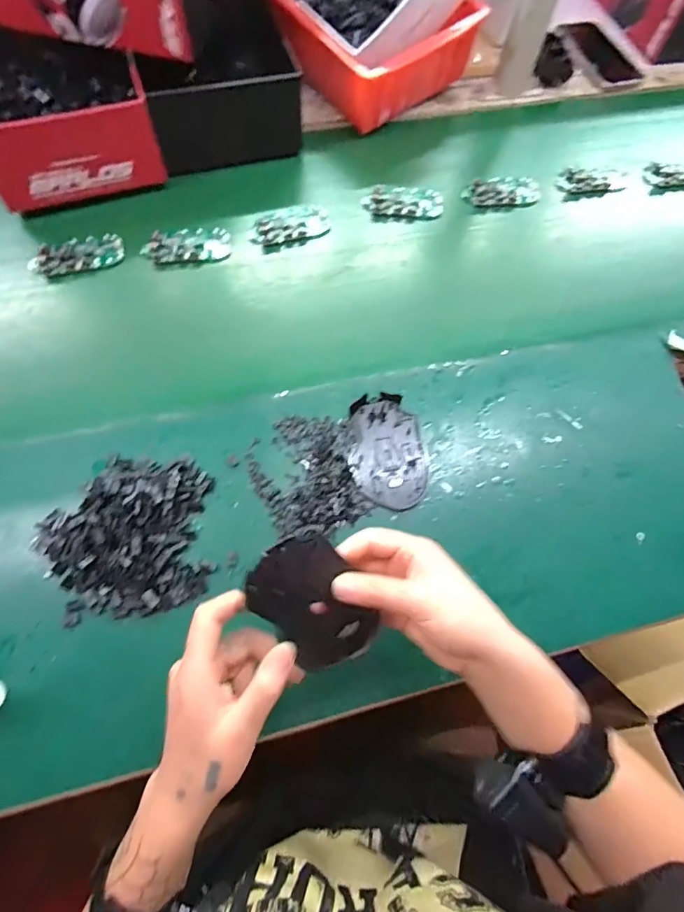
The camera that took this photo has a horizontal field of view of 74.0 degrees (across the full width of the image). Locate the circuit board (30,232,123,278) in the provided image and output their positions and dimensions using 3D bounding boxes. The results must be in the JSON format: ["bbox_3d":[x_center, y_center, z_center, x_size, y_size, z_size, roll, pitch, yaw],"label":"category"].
[{"bbox_3d":[-0.302,-0.230,0.520,0.100,0.022,0.042,-24,71,-12],"label":"circuit board"}]

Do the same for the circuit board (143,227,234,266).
[{"bbox_3d":[-0.181,-0.249,0.534,0.096,0.018,0.046,-9,71,-6],"label":"circuit board"}]

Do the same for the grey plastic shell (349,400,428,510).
[{"bbox_3d":[0.046,-0.003,0.446,0.073,0.009,0.104,5,68,-1],"label":"grey plastic shell"}]

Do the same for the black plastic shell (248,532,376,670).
[{"bbox_3d":[-0.018,0.103,0.315,0.064,0.012,0.111,-37,115,-12],"label":"black plastic shell"}]

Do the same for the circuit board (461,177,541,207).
[{"bbox_3d":[0.208,-0.346,0.595,0.099,0.008,0.040,-10,86,-4],"label":"circuit board"}]

